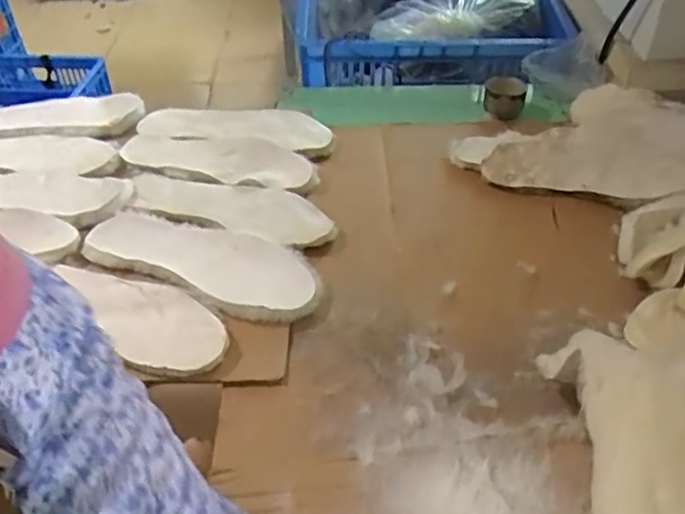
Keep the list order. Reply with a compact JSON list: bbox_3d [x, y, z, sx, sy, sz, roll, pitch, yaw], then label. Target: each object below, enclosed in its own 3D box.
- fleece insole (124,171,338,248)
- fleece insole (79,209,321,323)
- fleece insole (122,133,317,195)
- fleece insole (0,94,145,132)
[{"bbox_3d":[-0.145,-0.062,0.792,0.274,0.014,0.096,13,41,15],"label":"fleece insole"},{"bbox_3d":[-0.159,-0.001,0.713,0.281,0.016,0.099,13,46,20],"label":"fleece insole"},{"bbox_3d":[-0.169,-0.138,0.871,0.282,0.011,0.087,9,45,17],"label":"fleece insole"},{"bbox_3d":[-0.436,-0.209,0.947,0.265,0.013,0.083,-5,50,-8],"label":"fleece insole"}]

